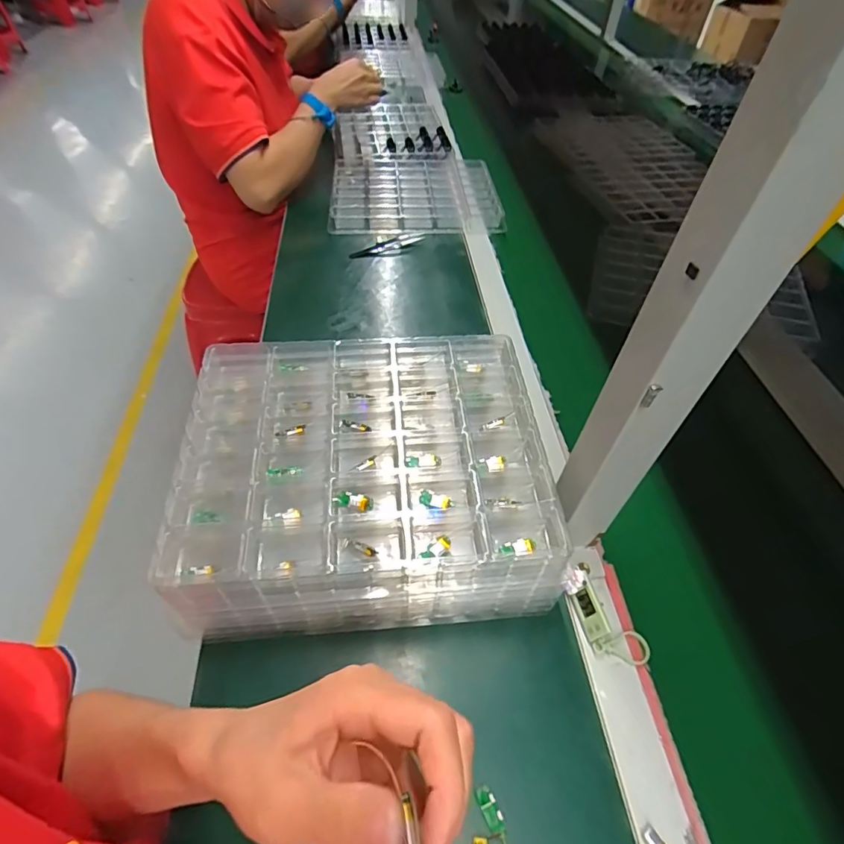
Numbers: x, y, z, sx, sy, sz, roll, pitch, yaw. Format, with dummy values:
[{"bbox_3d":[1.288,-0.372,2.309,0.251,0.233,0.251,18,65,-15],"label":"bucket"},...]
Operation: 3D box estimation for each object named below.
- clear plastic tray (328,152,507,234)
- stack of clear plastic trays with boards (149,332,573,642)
[{"bbox_3d":[-0.017,-0.423,0.887,0.290,0.020,0.256,-2,50,-5],"label":"clear plastic tray"},{"bbox_3d":[-0.050,0.042,0.435,0.293,0.084,0.252,-3,50,-6],"label":"stack of clear plastic trays with boards"}]

